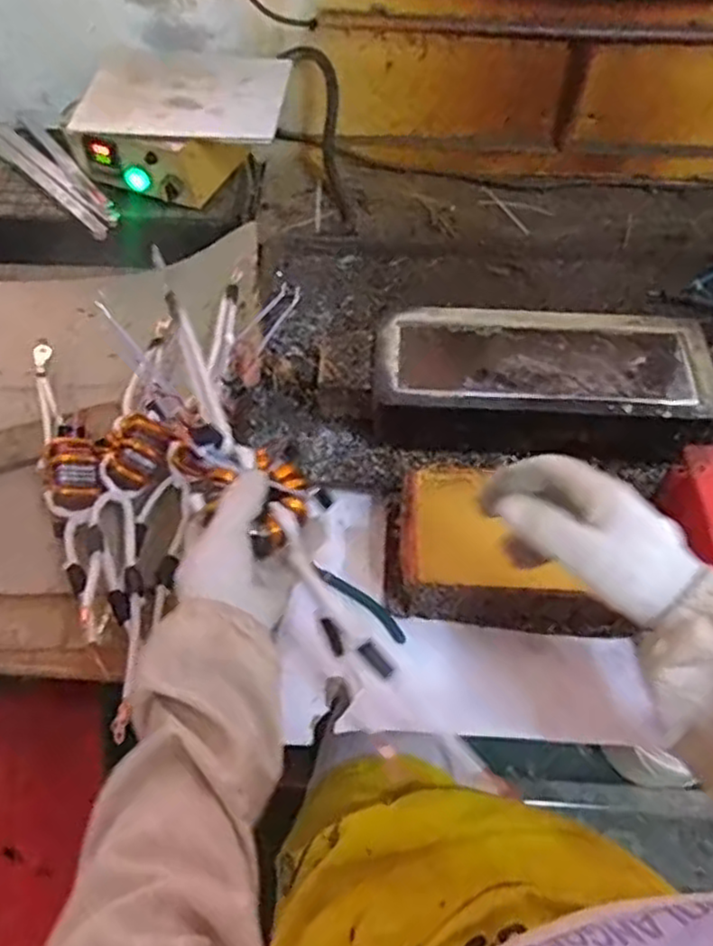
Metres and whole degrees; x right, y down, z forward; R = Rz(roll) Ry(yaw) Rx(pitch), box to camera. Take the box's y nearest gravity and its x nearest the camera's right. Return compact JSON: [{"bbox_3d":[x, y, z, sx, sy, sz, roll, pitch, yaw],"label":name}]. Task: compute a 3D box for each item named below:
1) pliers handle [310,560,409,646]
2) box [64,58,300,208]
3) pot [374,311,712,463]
[{"bbox_3d":[0.003,0.116,0.657,0.109,0.016,0.015,36,62,23],"label":"pliers handle"},{"bbox_3d":[-0.230,-0.459,0.959,0.269,0.097,0.205,3,55,2],"label":"box"},{"bbox_3d":[0.213,-0.093,0.767,0.372,0.086,0.143,5,55,3],"label":"pot"}]

